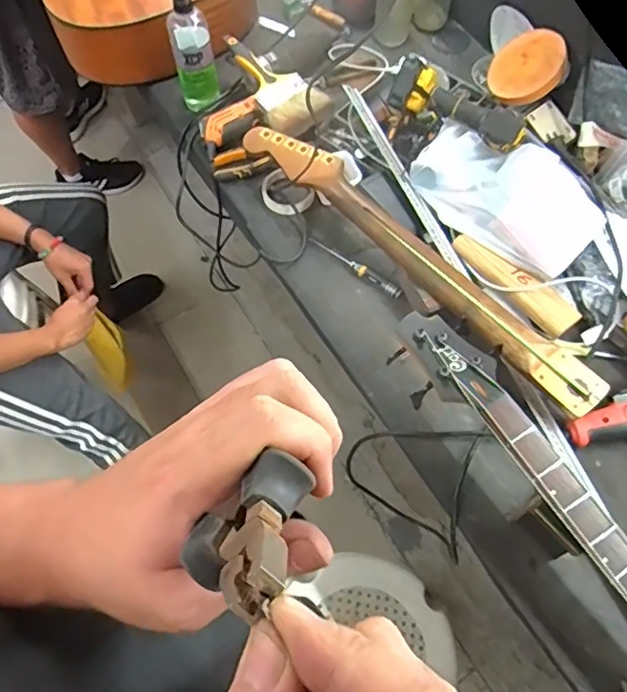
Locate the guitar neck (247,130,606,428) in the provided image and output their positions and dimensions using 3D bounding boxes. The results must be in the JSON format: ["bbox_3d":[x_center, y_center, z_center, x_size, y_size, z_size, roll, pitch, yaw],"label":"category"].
[{"bbox_3d":[0.126,-0.138,0.801,0.076,0.038,0.646,-40,70,-17],"label":"guitar neck"}]

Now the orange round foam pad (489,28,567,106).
[{"bbox_3d":[0.357,-0.467,0.939,0.121,0.020,0.118,-18,68,38],"label":"orange round foam pad"}]

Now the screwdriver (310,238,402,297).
[{"bbox_3d":[0.062,-0.123,0.864,0.170,0.016,0.021,34,69,16],"label":"screwdriver"}]

